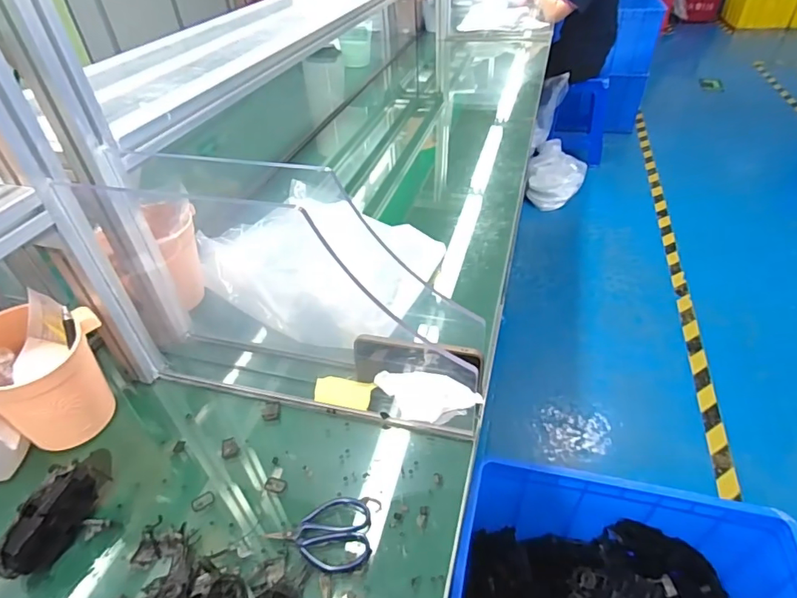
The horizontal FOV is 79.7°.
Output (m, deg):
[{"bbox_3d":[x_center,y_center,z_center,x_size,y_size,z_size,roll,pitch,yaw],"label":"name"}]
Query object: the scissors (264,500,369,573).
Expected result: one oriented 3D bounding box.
[{"bbox_3d":[-0.083,0.249,0.502,0.106,0.007,0.071,-6,41,-2],"label":"scissors"}]

